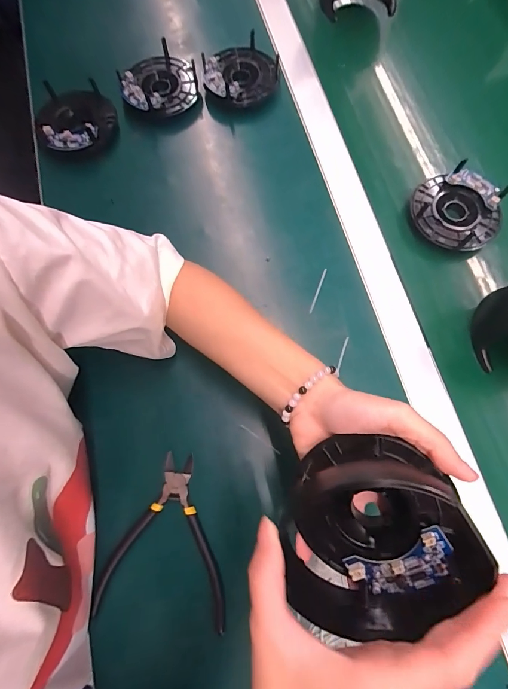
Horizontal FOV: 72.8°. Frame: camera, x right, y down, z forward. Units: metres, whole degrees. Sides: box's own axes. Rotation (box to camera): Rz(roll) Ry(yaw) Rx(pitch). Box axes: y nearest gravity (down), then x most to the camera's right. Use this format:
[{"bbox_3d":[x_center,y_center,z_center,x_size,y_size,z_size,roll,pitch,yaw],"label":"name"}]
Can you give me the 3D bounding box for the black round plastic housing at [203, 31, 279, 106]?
[{"bbox_3d":[-0.017,-0.355,0.451,0.097,0.028,0.096,0,74,1],"label":"black round plastic housing"}]

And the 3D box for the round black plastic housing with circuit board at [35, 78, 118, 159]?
[{"bbox_3d":[-0.222,-0.278,0.436,0.093,0.033,0.093,0,74,1],"label":"round black plastic housing with circuit board"}]

